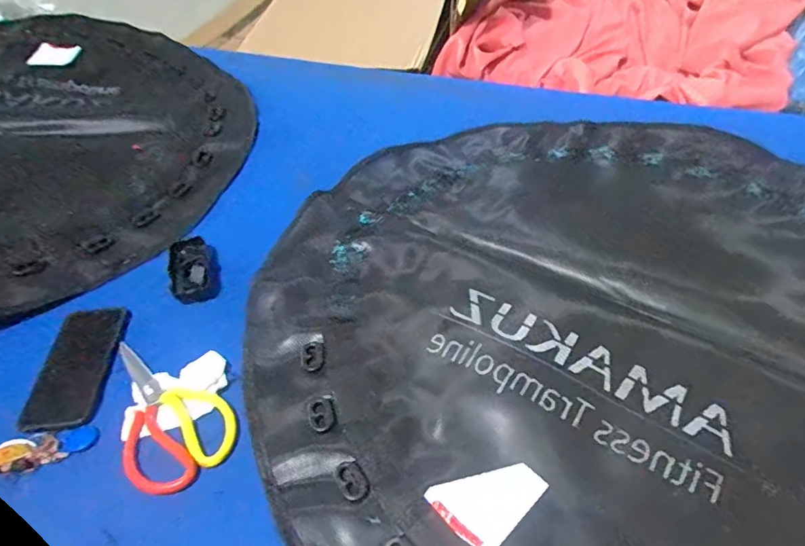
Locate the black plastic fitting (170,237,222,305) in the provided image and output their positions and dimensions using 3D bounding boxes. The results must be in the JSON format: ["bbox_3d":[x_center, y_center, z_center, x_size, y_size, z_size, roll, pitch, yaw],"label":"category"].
[{"bbox_3d":[-0.281,-0.009,0.700,0.058,0.021,0.110,-17,49,-10],"label":"black plastic fitting"}]

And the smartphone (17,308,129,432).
[{"bbox_3d":[-0.380,0.105,0.611,0.072,0.016,0.157,-5,48,0],"label":"smartphone"}]

